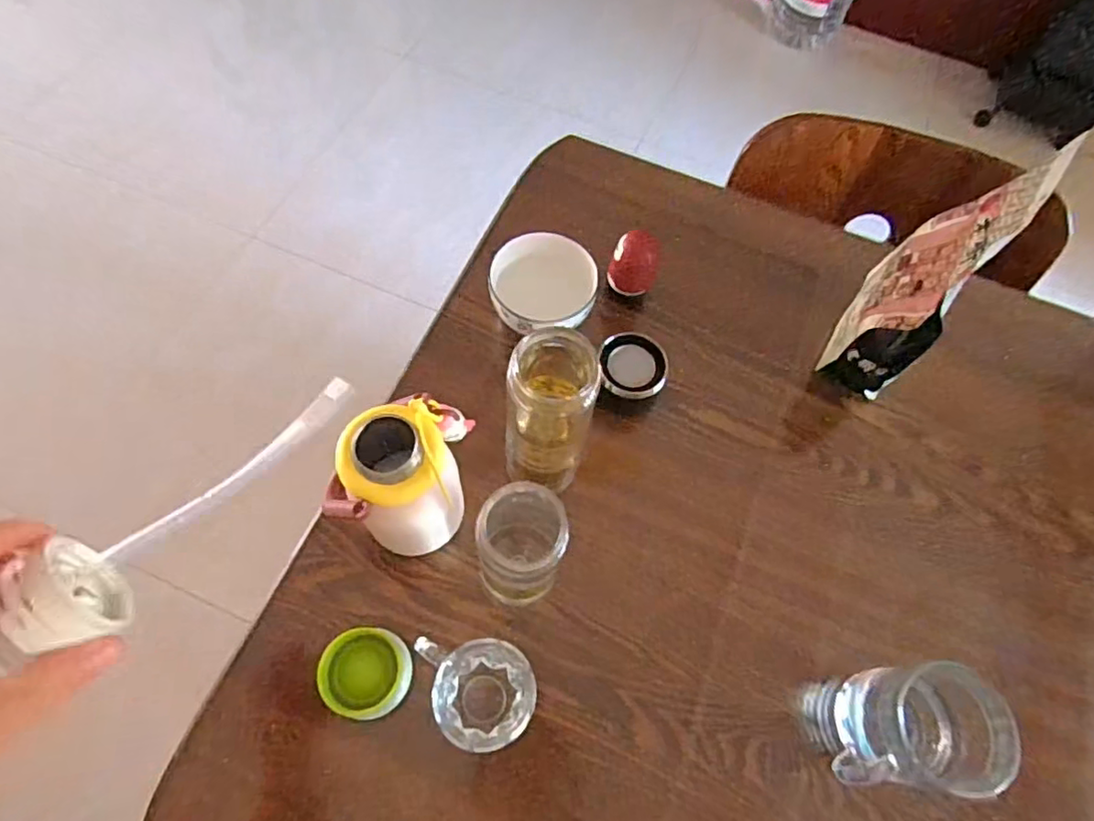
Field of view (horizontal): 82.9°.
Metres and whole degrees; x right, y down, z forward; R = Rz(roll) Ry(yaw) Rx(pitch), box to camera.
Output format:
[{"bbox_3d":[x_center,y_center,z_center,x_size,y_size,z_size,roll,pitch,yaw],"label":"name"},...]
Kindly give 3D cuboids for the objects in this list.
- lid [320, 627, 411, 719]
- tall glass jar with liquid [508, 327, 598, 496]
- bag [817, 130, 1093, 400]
[{"bbox_3d":[-0.143,0.207,0.490,0.068,0.011,0.065,2,65,-4],"label":"lid"},{"bbox_3d":[0.003,0.006,0.520,0.070,0.196,0.070,1,68,-2],"label":"tall glass jar with liquid"},{"bbox_3d":[0.379,-0.130,0.615,0.075,0.204,0.176,34,67,11],"label":"bag"}]

